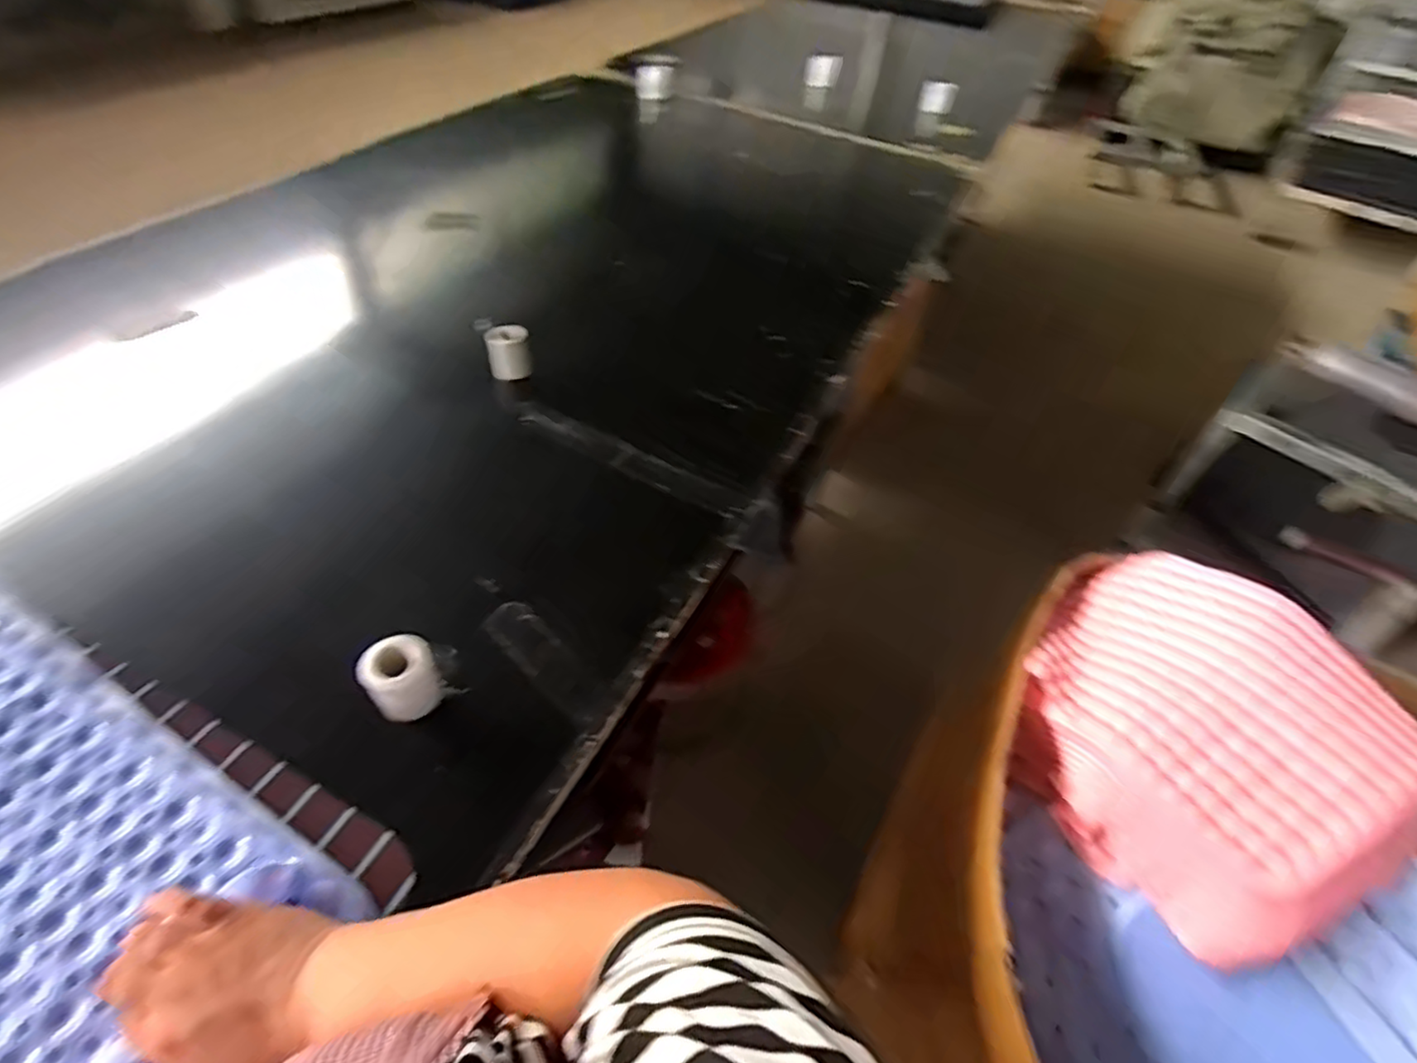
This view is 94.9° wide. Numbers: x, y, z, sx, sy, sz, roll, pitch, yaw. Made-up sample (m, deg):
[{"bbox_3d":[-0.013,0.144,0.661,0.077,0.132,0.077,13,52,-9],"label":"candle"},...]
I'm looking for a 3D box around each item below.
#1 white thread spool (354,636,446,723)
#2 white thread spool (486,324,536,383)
[{"bbox_3d":[-0.275,0.131,0.586,0.057,0.058,0.053,-24,56,-25],"label":"white thread spool"},{"bbox_3d":[-0.279,-0.251,0.917,0.058,0.067,0.048,-8,50,-13],"label":"white thread spool"}]

